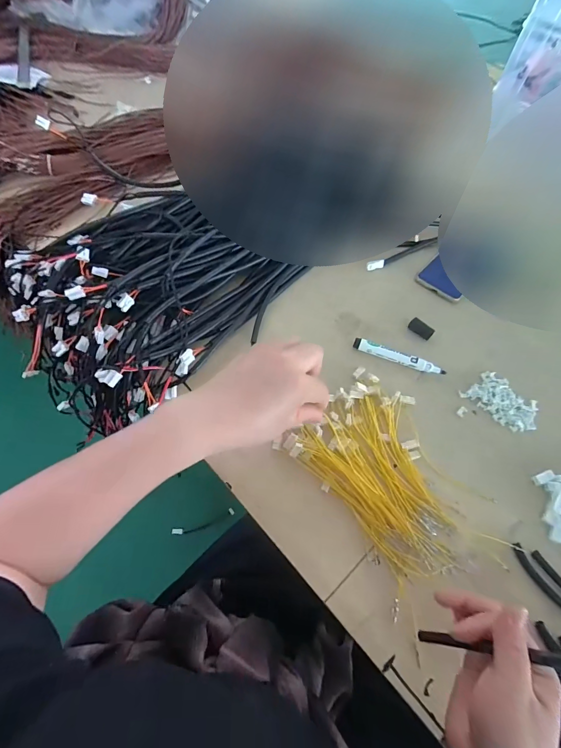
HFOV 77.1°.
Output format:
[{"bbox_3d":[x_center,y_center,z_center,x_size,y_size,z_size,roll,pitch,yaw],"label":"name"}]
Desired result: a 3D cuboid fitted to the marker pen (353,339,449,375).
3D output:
[{"bbox_3d":[0.159,-0.021,0.478,0.122,0.020,0.014,20,61,8],"label":"marker pen"}]

